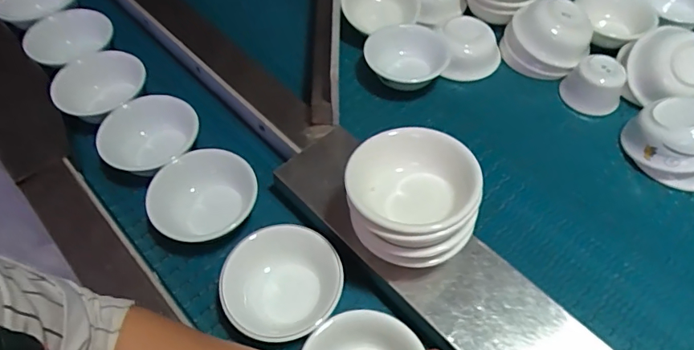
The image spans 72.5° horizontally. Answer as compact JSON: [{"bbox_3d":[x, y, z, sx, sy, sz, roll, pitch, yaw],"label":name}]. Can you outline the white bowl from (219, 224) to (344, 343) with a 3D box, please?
[{"bbox_3d":[-0.061,0.110,0.460,0.111,0.050,0.104,1,54,-1],"label":"white bowl"}]

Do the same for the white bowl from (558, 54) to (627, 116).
[{"bbox_3d":[0.329,-0.123,0.630,0.072,0.056,0.072,1,54,-1],"label":"white bowl"}]

